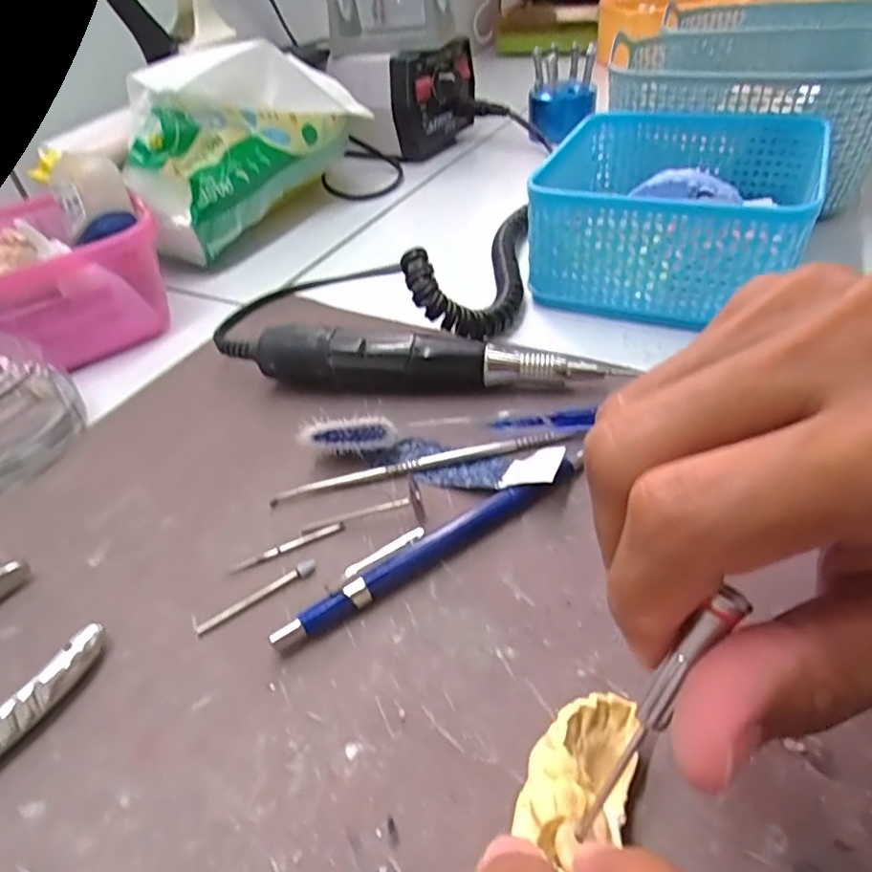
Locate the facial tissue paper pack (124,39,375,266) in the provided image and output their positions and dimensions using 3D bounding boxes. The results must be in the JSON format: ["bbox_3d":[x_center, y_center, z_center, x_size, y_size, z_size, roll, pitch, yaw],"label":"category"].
[{"bbox_3d":[-0.126,-0.208,0.409,0.071,0.097,0.183,22,49,29],"label":"facial tissue paper pack"}]

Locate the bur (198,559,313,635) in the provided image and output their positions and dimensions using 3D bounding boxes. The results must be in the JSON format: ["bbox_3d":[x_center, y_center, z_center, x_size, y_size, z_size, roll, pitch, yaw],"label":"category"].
[{"bbox_3d":[-0.060,0.053,0.199,0.042,0.004,0.004,-27,45,-21],"label":"bur"}]

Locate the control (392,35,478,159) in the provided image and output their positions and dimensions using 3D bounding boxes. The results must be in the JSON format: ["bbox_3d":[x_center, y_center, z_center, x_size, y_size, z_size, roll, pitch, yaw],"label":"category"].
[{"bbox_3d":[0.003,-0.292,0.520,0.031,0.081,0.095,22,49,28],"label":"control"}]

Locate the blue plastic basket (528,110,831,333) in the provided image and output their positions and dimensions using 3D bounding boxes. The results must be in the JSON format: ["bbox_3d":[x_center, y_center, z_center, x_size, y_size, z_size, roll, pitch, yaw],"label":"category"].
[{"bbox_3d":[0.129,-0.123,0.324,0.132,0.060,0.134,15,46,23],"label":"blue plastic basket"}]

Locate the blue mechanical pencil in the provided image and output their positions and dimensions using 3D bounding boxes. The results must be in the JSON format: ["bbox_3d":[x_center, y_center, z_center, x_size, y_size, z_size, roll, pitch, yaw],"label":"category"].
[{"bbox_3d":[0.003,0.036,0.205,0.123,0.012,0.012,-25,45,-19],"label":"blue mechanical pencil"}]

